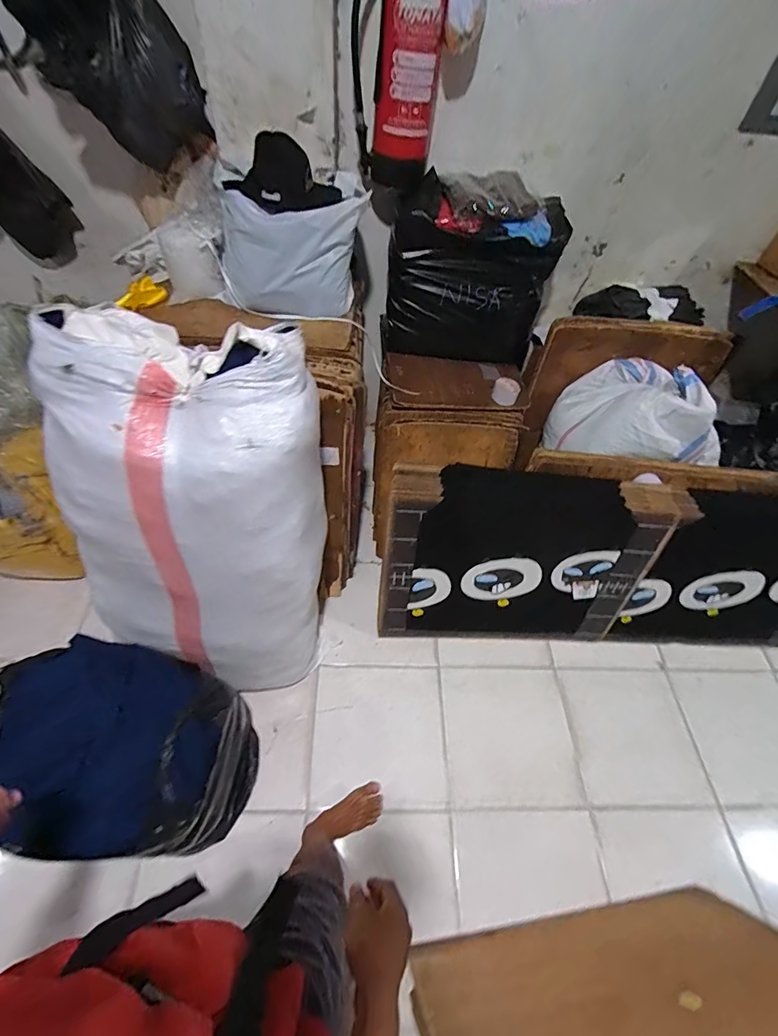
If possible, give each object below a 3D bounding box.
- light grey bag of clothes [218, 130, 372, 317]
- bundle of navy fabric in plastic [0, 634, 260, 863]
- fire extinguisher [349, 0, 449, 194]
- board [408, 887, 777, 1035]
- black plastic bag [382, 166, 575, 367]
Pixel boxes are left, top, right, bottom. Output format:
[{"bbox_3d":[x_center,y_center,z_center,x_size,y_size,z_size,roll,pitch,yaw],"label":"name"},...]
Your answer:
[{"bbox_3d":[-0.261,-0.744,1.139,0.333,0.337,0.209,-11,54,-15],"label":"light grey bag of clothes"},{"bbox_3d":[-0.621,0.569,1.050,0.492,0.459,0.377,12,52,3],"label":"bundle of navy fabric in plastic"},{"bbox_3d":[0.020,-1.157,1.111,0.218,0.524,0.138,8,51,0],"label":"fire extinguisher"},{"bbox_3d":[0.460,0.881,0.792,0.785,0.612,0.027,-4,69,-4],"label":"board"},{"bbox_3d":[0.253,-0.776,1.414,0.495,0.482,0.195,3,52,-4],"label":"black plastic bag"}]

